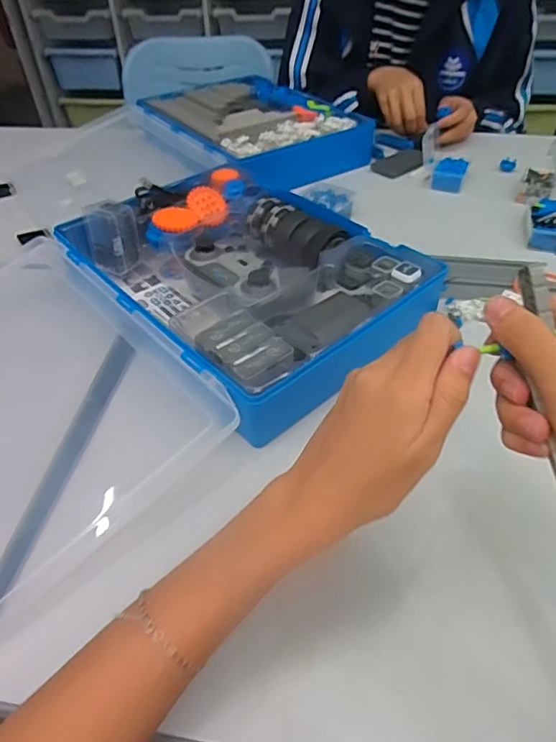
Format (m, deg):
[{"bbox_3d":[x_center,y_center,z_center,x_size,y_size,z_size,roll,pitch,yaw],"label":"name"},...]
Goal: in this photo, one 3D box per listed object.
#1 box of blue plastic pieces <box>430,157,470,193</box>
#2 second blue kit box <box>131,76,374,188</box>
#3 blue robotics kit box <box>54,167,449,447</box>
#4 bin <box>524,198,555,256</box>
[{"bbox_3d":[0.262,-0.299,0.790,0.044,0.032,0.049,15,46,18],"label":"box of blue plastic pieces"},{"bbox_3d":[-0.048,-0.408,0.880,0.263,0.058,0.355,-26,48,-23],"label":"second blue kit box"},{"bbox_3d":[-0.045,-0.102,0.567,0.269,0.080,0.351,-32,51,-28],"label":"blue robotics kit box"},{"bbox_3d":[0.354,-0.192,0.675,0.063,0.034,0.098,11,45,15],"label":"bin"}]

